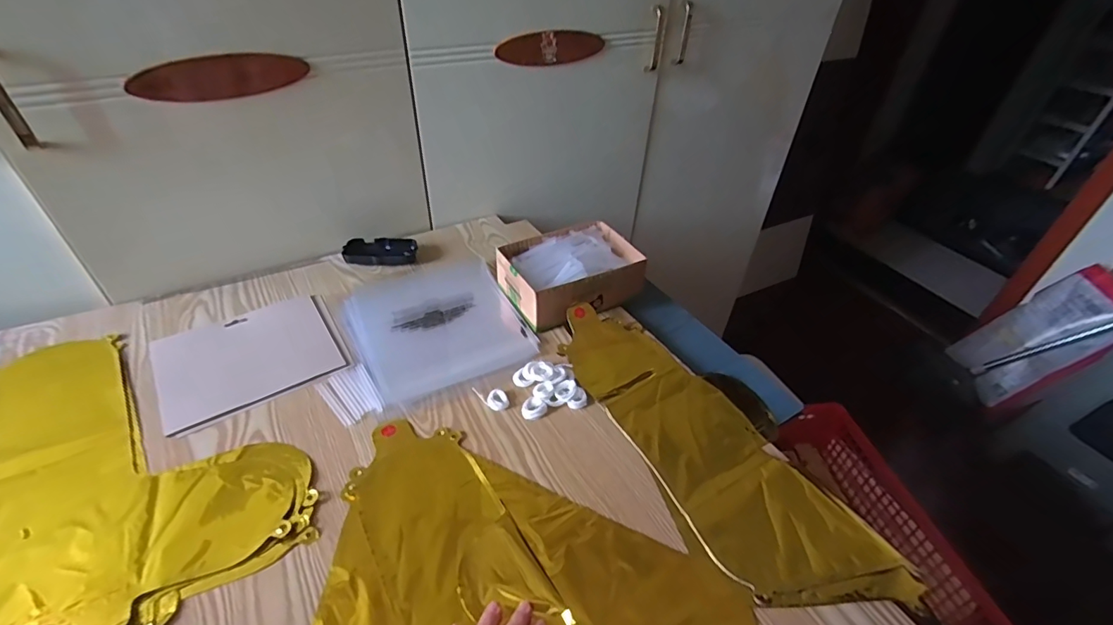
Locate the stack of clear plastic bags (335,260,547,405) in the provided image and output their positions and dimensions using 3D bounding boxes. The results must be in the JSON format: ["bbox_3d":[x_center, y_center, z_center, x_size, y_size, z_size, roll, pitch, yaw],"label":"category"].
[{"bbox_3d":[-0.166,0.007,0.682,0.211,0.009,0.243,-19,45,-23],"label":"stack of clear plastic bags"}]

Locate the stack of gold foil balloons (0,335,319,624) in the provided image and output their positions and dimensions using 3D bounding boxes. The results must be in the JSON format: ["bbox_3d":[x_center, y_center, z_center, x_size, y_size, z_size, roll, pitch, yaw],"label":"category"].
[{"bbox_3d":[-0.444,0.141,0.505,0.248,0.009,0.413,-30,51,-33],"label":"stack of gold foil balloons"}]

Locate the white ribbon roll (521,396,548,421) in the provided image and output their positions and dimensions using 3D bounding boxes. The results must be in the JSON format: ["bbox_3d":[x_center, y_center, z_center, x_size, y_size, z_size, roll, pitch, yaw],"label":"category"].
[{"bbox_3d":[-0.026,0.111,0.572,0.029,0.011,0.024,-22,47,-26],"label":"white ribbon roll"}]

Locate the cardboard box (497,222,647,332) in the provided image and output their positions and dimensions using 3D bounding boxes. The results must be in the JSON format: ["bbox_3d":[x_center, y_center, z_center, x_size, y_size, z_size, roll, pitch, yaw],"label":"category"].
[{"bbox_3d":[0.020,-0.057,0.714,0.177,0.066,0.133,-21,46,-26],"label":"cardboard box"}]

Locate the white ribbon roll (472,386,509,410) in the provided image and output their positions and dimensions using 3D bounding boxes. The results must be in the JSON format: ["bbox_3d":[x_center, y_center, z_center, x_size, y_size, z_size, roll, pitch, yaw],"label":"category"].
[{"bbox_3d":[-0.076,0.097,0.583,0.026,0.007,0.045,-26,49,-30],"label":"white ribbon roll"}]

